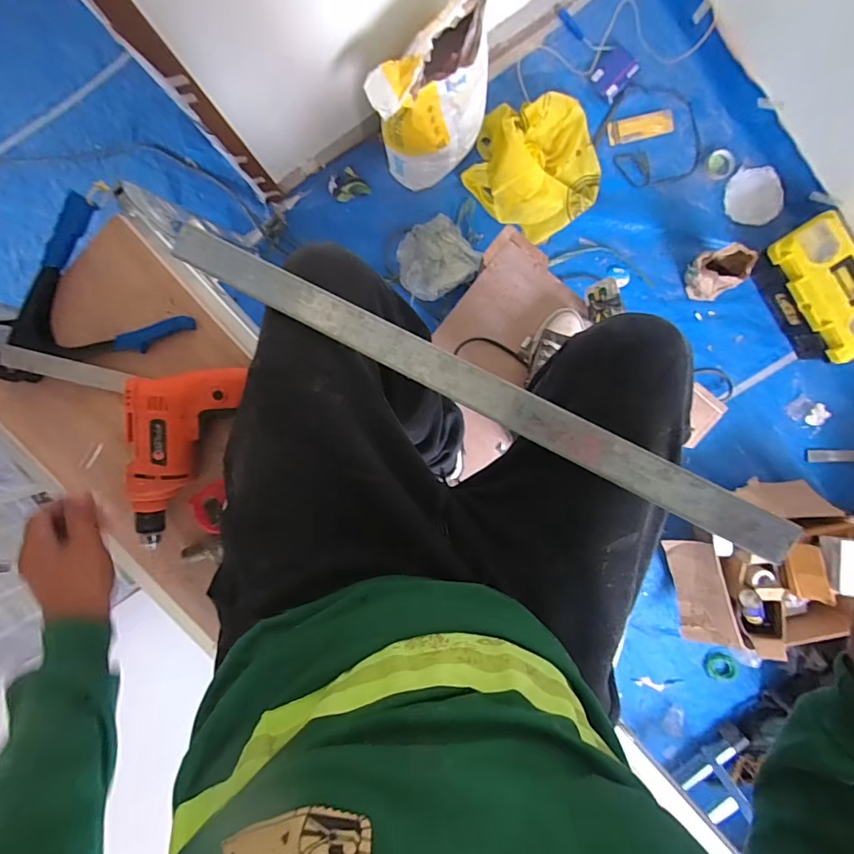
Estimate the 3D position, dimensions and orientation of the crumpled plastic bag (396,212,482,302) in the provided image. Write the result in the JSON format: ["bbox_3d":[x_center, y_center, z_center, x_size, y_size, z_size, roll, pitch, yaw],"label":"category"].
[{"bbox_3d":[0.020,-0.538,1.486,0.244,0.059,0.240,-36,92,4],"label":"crumpled plastic bag"}]

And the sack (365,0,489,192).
[{"bbox_3d":[0.017,-0.843,1.239,0.321,0.463,0.169,-36,92,4],"label":"sack"}]

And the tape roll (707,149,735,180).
[{"bbox_3d":[0.911,-0.814,1.434,0.080,0.016,0.087,0,96,-2],"label":"tape roll"}]

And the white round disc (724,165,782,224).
[{"bbox_3d":[1.024,-0.722,1.454,0.154,0.017,0.169,4,106,15],"label":"white round disc"}]

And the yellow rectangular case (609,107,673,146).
[{"bbox_3d":[0.675,-0.947,1.460,0.213,0.014,0.076,-14,96,-1],"label":"yellow rectangular case"}]

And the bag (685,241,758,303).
[{"bbox_3d":[0.861,-0.455,1.383,0.116,0.191,0.129,-16,93,3],"label":"bag"}]

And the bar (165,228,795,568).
[{"bbox_3d":[0.023,-0.044,0.427,0.618,0.007,0.036,27,99,8],"label":"bar"}]

